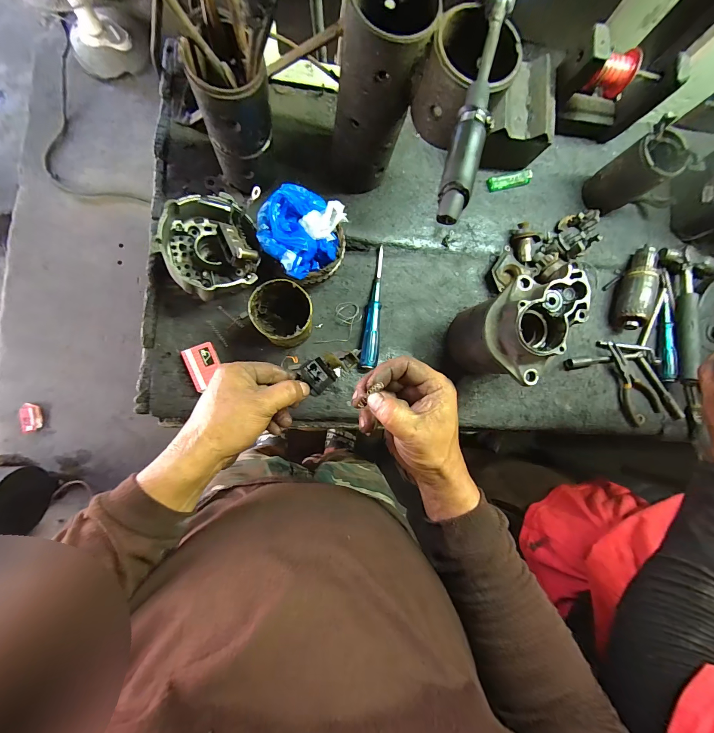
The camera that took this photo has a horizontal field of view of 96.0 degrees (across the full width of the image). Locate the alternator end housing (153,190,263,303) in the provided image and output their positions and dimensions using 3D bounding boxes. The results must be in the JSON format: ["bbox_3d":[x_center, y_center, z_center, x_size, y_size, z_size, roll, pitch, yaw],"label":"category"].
[{"bbox_3d":[-0.194,-0.160,0.441,0.120,0.095,0.125,-6,86,-8],"label":"alternator end housing"}]

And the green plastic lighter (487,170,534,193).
[{"bbox_3d":[0.262,-0.318,0.551,0.077,0.016,0.024,-14,88,-9],"label":"green plastic lighter"}]

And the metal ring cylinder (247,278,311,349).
[{"bbox_3d":[-0.101,-0.066,0.445,0.071,0.114,0.075,1,86,-8],"label":"metal ring cylinder"}]

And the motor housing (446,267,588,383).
[{"bbox_3d":[0.209,-0.057,0.457,0.104,0.161,0.139,32,82,-4],"label":"motor housing"}]

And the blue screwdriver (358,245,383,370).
[{"bbox_3d":[0.031,-0.090,0.507,0.027,0.022,0.191,11,84,-7],"label":"blue screwdriver"}]

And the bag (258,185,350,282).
[{"bbox_3d":[-0.074,-0.186,0.434,0.120,0.049,0.107,-36,91,-9],"label":"bag"}]

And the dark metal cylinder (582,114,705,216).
[{"bbox_3d":[0.444,-0.308,0.519,0.080,0.119,0.079,-25,89,-9],"label":"dark metal cylinder"}]

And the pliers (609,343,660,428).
[{"bbox_3d":[0.464,0.027,0.549,0.062,0.023,0.144,-30,90,-9],"label":"pliers"}]

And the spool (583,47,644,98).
[{"bbox_3d":[0.363,-0.425,0.464,0.057,0.044,0.043,7,85,-7],"label":"spool"}]

